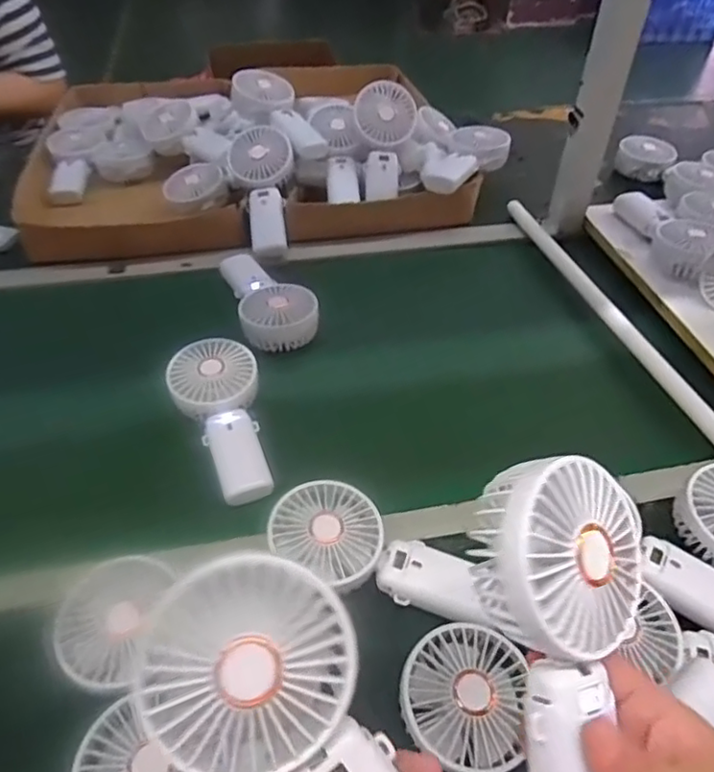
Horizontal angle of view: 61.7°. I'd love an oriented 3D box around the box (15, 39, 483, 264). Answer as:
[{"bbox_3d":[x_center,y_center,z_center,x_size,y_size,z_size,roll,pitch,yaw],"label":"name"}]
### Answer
[{"bbox_3d":[-0.177,-0.404,0.940,0.647,0.140,0.523,-5,46,-5],"label":"box"}]

